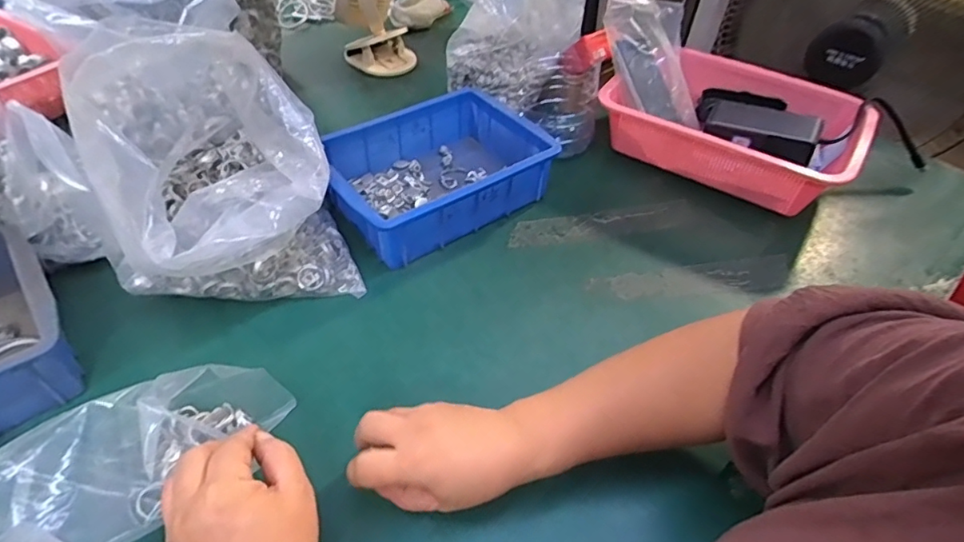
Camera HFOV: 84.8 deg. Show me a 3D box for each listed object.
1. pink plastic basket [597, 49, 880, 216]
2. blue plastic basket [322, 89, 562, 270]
[{"bbox_3d":[0.328,-0.187,0.694,0.292,0.091,0.221,27,50,20],"label":"pink plastic basket"},{"bbox_3d":[-0.057,-0.120,0.624,0.246,0.073,0.182,-24,53,-26],"label":"blue plastic basket"}]

